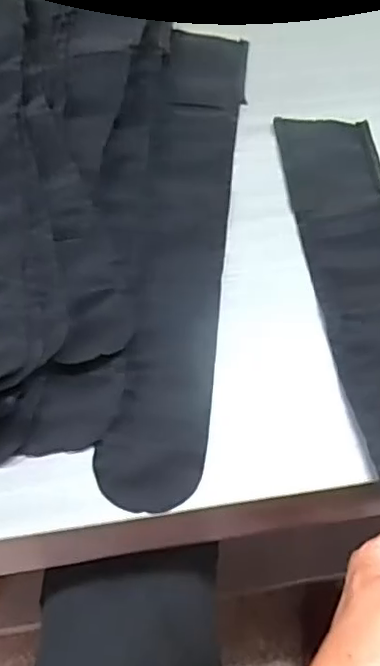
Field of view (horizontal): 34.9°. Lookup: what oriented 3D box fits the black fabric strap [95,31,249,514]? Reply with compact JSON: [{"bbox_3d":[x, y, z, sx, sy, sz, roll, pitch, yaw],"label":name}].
[{"bbox_3d":[-0.003,-0.084,0.437,0.064,0.011,0.405,5,62,3],"label":"black fabric strap"}]

